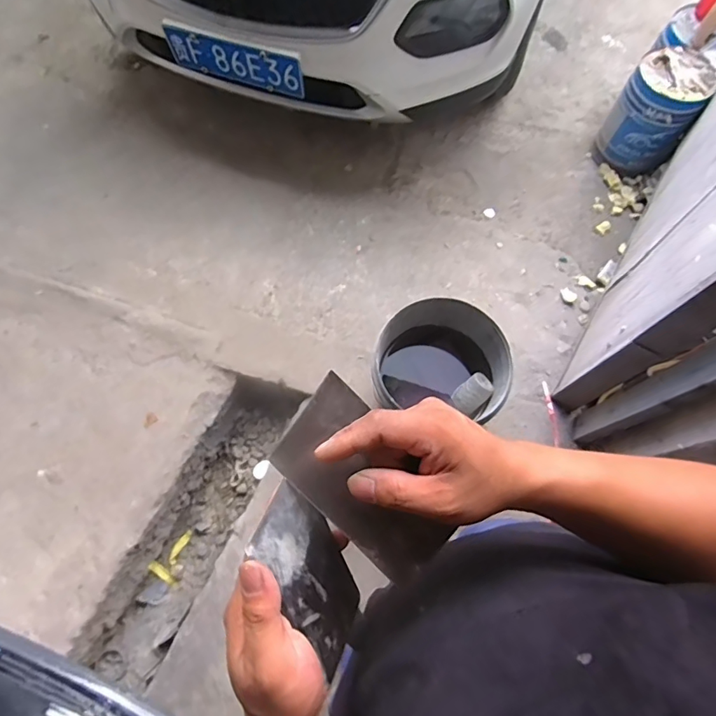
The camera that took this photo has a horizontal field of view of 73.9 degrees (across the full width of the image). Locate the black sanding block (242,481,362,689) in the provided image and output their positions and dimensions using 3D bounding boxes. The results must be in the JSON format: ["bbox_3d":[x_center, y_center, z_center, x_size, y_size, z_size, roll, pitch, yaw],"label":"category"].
[{"bbox_3d":[-0.030,0.146,0.324,0.005,0.125,0.067,-12,23,25],"label":"black sanding block"}]

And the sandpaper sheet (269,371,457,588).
[{"bbox_3d":[0.005,0.084,0.324,0.071,0.005,0.132,-44,91,-11],"label":"sandpaper sheet"}]

